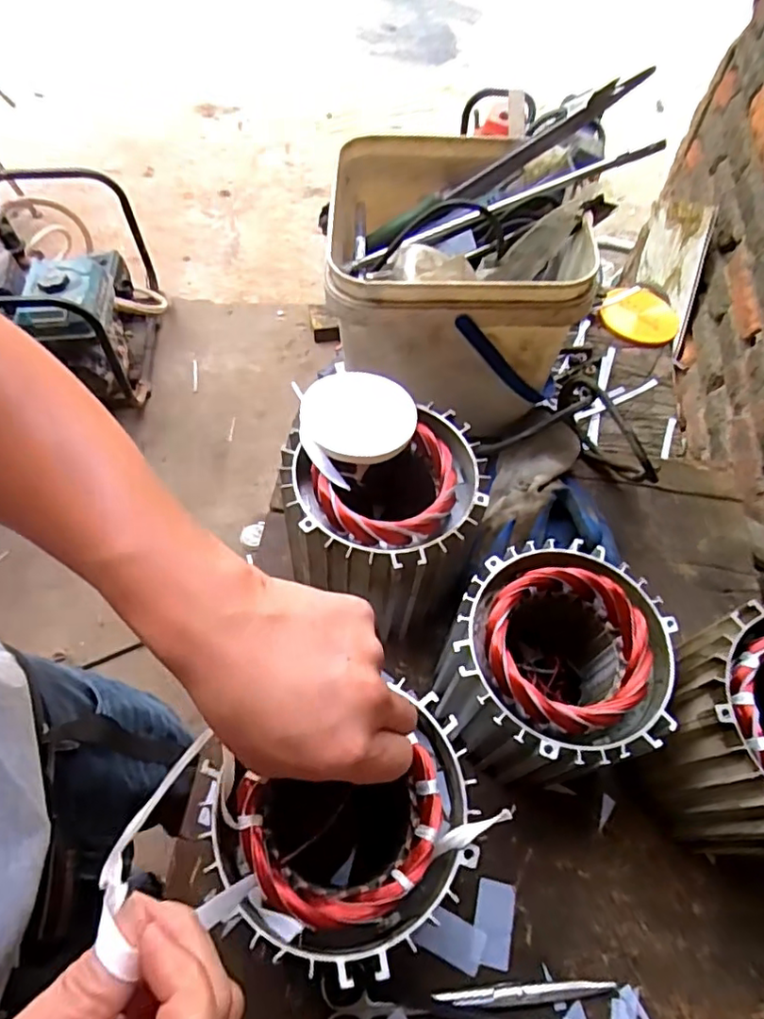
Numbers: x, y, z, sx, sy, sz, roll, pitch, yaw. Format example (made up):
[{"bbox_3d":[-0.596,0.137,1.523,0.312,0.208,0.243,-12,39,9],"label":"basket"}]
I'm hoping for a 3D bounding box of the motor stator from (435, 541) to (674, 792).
[{"bbox_3d":[0.114,0.113,0.426,0.131,0.130,0.128,1,61,-2],"label":"motor stator"}]

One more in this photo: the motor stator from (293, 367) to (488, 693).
[{"bbox_3d":[-0.001,0.014,0.468,0.140,0.160,0.137,18,62,7],"label":"motor stator"}]

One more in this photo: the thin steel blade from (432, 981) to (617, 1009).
[{"bbox_3d":[0.095,0.322,0.390,0.117,0.005,0.011,-2,61,-4],"label":"thin steel blade"}]

